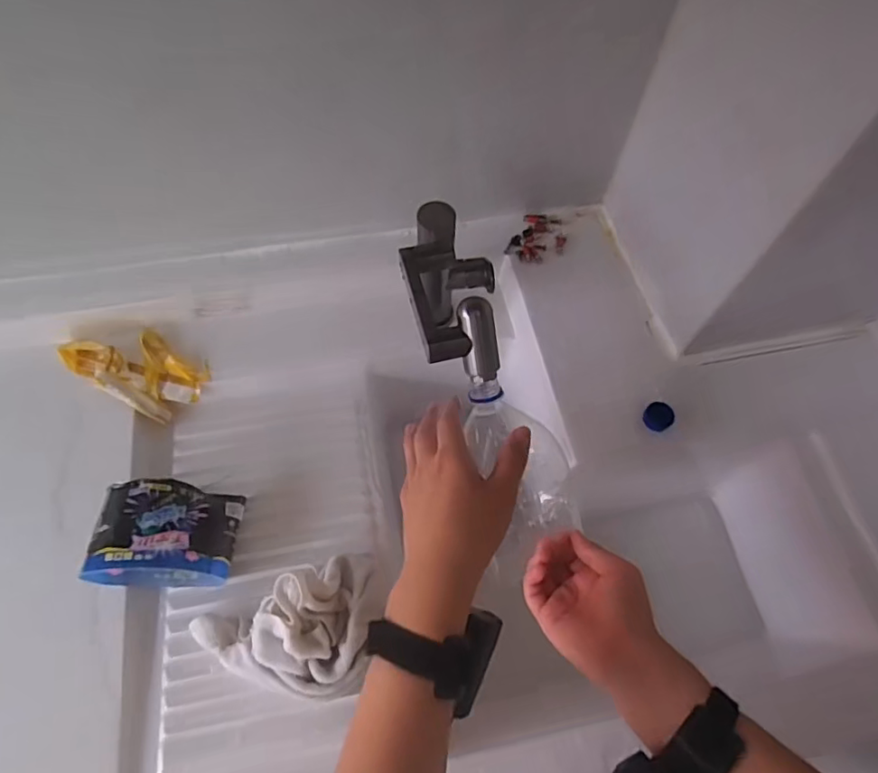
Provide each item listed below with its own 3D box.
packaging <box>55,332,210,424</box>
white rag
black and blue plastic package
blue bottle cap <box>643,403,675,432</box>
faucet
[{"bbox_3d":[-0.348,-0.024,0.653,0.156,0.032,0.083,26,65,11],"label":"packaging"},{"bbox_3d":[-0.133,0.228,0.509,0.168,0.078,0.110,-18,65,-11],"label":"white rag"},{"bbox_3d":[-0.265,0.144,0.555,0.122,0.068,0.090,2,63,-1],"label":"black and blue plastic package"},{"bbox_3d":[0.228,0.031,0.589,0.029,0.012,0.029,1,63,-2],"label":"blue bottle cap"},{"bbox_3d":[0.016,-0.092,0.538,0.091,0.109,0.201,-4,42,-4],"label":"faucet"}]

